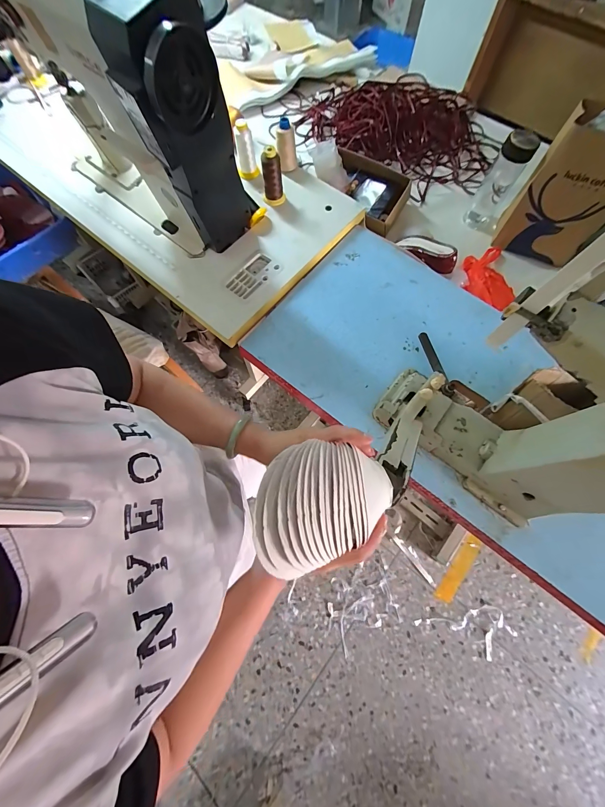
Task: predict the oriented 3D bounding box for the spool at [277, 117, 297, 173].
[{"bbox_3d":[-0.043,-0.696,0.837,0.050,0.117,0.049,0,71,0],"label":"spool"}]

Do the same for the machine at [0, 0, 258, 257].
[{"bbox_3d":[-0.347,-0.588,0.629,0.540,0.447,0.177,39,75,12],"label":"machine"}]

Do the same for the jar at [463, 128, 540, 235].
[{"bbox_3d":[0.551,-0.604,0.856,0.101,0.222,0.071,31,74,10],"label":"jar"}]

